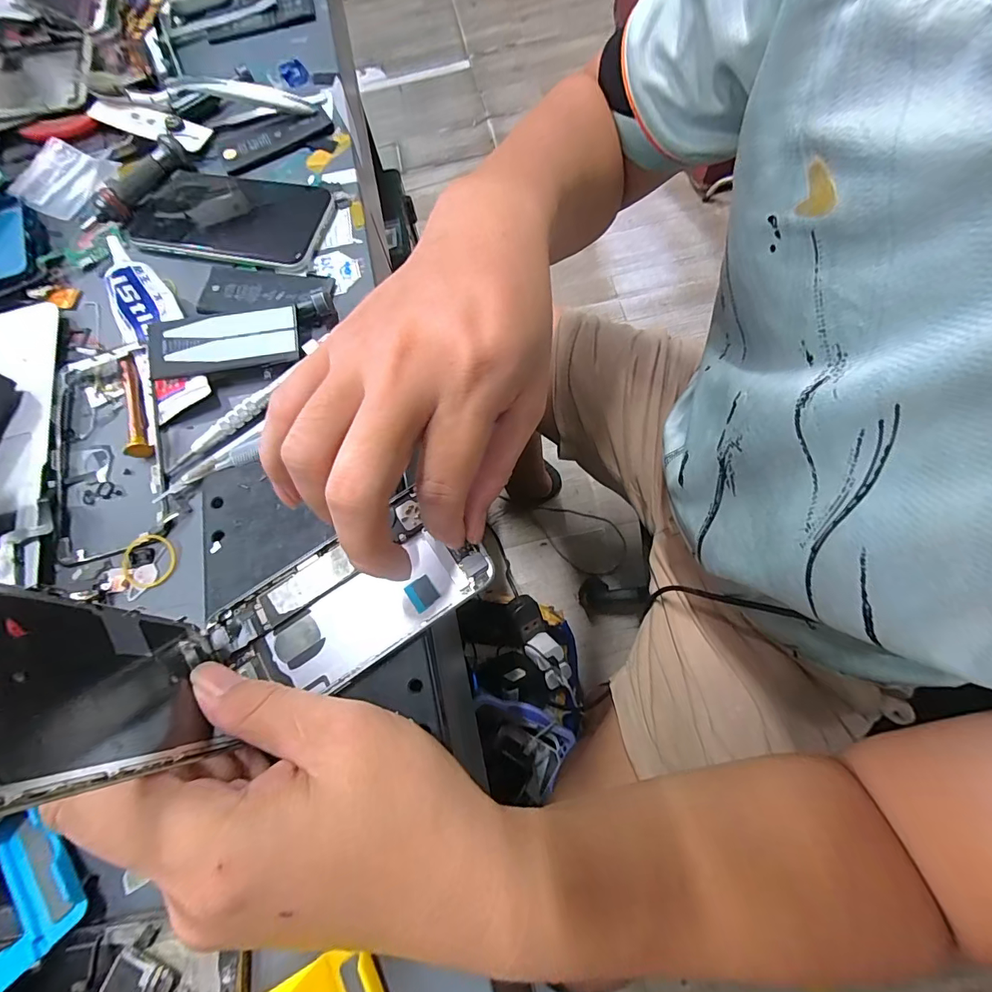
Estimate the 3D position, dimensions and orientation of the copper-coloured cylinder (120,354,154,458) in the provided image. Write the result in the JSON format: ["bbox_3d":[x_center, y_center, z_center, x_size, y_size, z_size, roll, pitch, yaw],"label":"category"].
[{"bbox_3d":[-0.234,-0.059,0.284,0.015,0.009,0.075,-23,70,-7],"label":"copper-coloured cylinder"}]

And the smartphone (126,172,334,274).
[{"bbox_3d":[-0.206,-0.216,0.339,0.160,0.007,0.081,14,72,10],"label":"smartphone"}]

